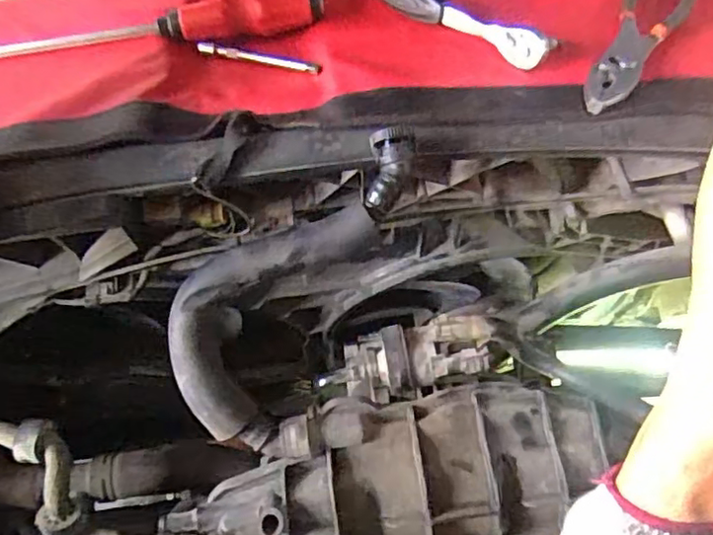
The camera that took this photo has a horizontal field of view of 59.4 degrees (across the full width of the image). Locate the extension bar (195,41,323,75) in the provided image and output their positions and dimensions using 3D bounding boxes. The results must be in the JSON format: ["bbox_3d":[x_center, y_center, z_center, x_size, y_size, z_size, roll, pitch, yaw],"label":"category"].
[{"bbox_3d":[-0.075,-0.161,0.480,0.101,0.009,0.009,16,67,9],"label":"extension bar"}]

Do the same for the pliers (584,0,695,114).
[{"bbox_3d":[0.207,-0.172,0.462,0.047,0.016,0.196,30,55,14],"label":"pliers"}]

